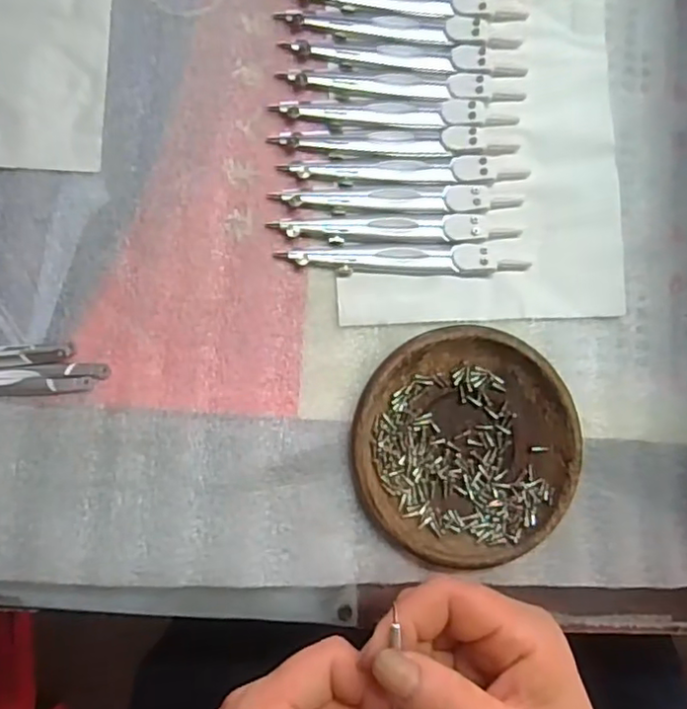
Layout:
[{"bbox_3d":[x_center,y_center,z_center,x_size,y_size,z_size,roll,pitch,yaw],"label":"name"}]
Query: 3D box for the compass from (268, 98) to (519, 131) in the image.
[{"bbox_3d":[0.028,-0.127,0.329,0.124,0.007,0.015,-1,85,-5],"label":"compass"}]

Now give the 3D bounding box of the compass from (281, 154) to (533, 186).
[{"bbox_3d":[0.033,-0.096,0.327,0.127,0.006,0.015,-3,86,-5],"label":"compass"}]

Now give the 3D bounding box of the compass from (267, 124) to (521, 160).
[{"bbox_3d":[0.028,-0.111,0.328,0.125,0.007,0.015,-2,86,-5],"label":"compass"}]

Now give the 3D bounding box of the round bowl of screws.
[{"bbox_3d":[0.061,0.046,0.312,0.108,0.017,0.112,0,85,-5],"label":"round bowl of screws"}]

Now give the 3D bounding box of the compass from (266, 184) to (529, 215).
[{"bbox_3d":[0.029,-0.081,0.326,0.125,0.007,0.015,-1,85,-5],"label":"compass"}]

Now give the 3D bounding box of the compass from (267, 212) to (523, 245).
[{"bbox_3d":[0.029,-0.065,0.324,0.125,0.006,0.014,-2,86,-5],"label":"compass"}]

